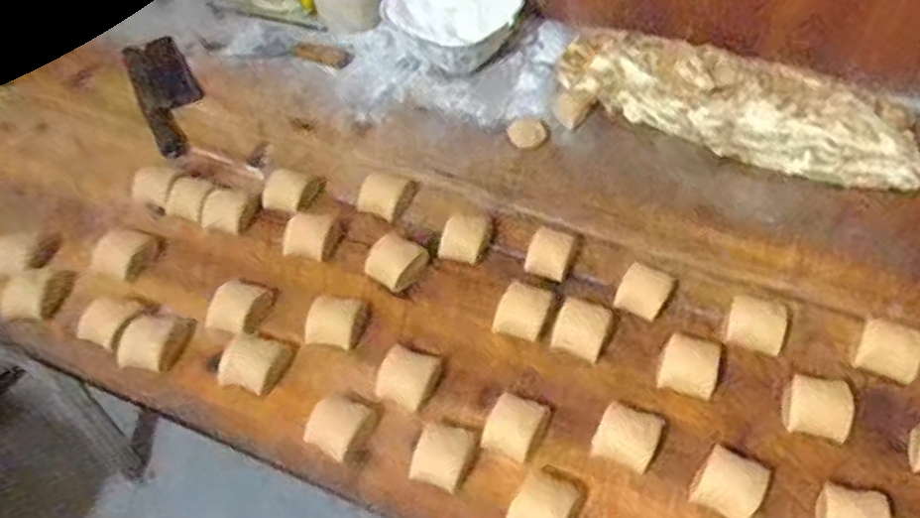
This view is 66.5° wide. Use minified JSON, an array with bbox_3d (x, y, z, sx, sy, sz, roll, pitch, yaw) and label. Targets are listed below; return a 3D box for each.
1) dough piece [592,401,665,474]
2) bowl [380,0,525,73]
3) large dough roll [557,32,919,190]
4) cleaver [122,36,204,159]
[{"bbox_3d":[0.162,0.171,0.675,0.061,0.045,0.055,13,53,12],"label":"dough piece"},{"bbox_3d":[0.000,-0.357,1.055,0.177,0.083,0.179,-1,52,2],"label":"bowl"},{"bbox_3d":[0.369,-0.214,0.941,0.475,0.089,0.121,19,55,17],"label":"large dough roll"},{"bbox_3d":[-0.422,-0.240,1.018,0.085,0.020,0.263,-23,54,-15],"label":"cleaver"}]

